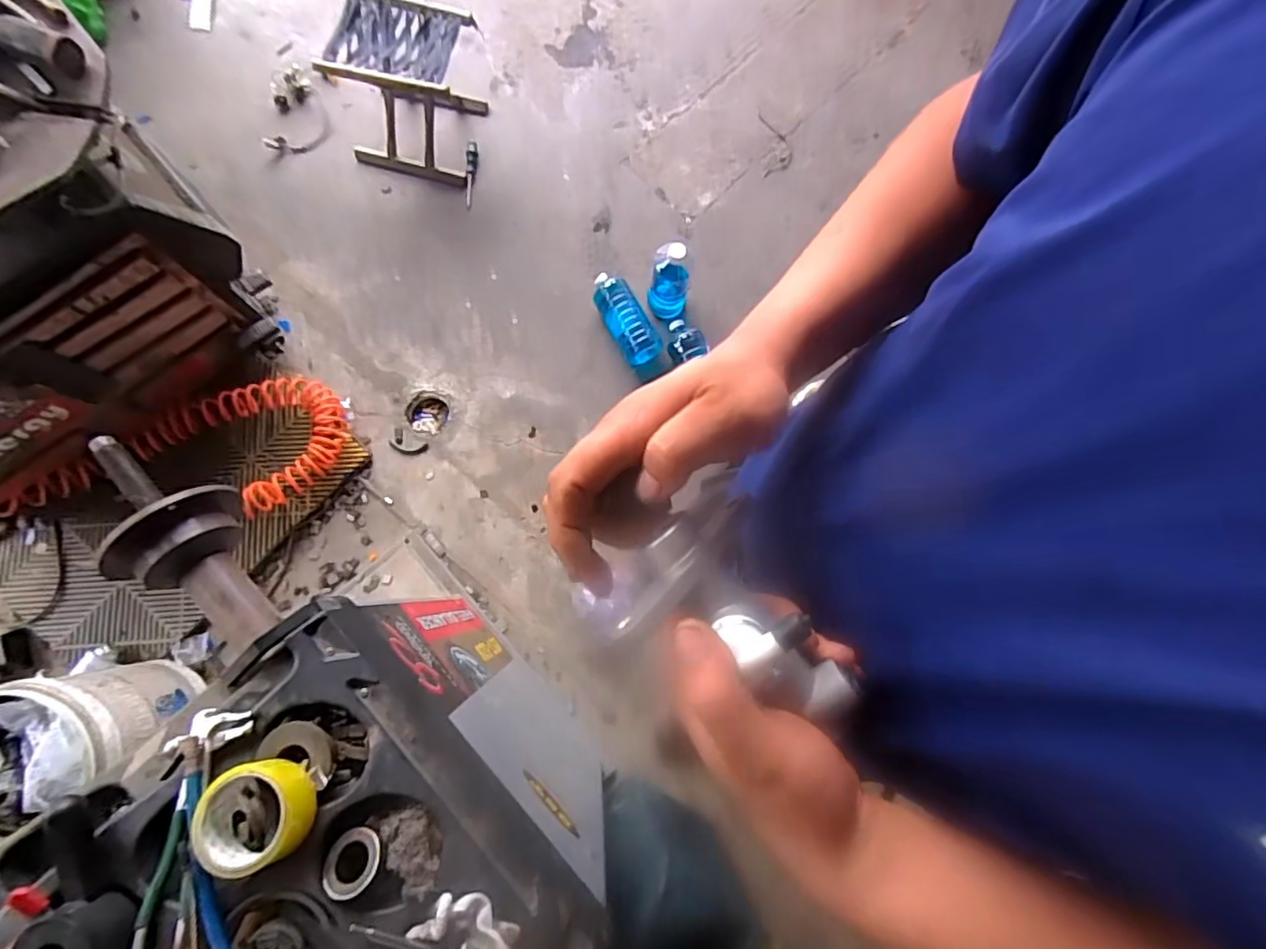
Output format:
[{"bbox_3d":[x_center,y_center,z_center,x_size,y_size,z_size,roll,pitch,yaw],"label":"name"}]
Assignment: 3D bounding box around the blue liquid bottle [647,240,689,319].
[{"bbox_3d":[0.084,-0.445,1.403,0.091,0.190,0.077,10,73,1],"label":"blue liquid bottle"}]

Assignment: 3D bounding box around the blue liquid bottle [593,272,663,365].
[{"bbox_3d":[-0.018,-0.379,1.469,0.096,0.082,0.236,-26,82,-8],"label":"blue liquid bottle"}]

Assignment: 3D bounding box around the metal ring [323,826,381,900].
[{"bbox_3d":[-0.272,0.376,0.590,0.051,0.006,0.059,-7,52,3],"label":"metal ring"}]

